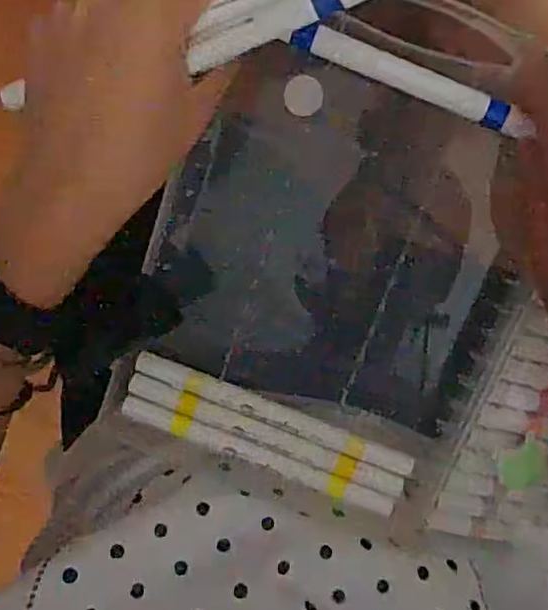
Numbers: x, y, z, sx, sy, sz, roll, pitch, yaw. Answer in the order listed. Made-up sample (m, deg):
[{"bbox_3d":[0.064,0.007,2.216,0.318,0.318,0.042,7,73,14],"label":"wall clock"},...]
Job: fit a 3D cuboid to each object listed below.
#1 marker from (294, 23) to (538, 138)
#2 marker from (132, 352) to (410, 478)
[{"bbox_3d":[0.064,-0.106,0.305,0.114,0.010,0.012,24,91,2],"label":"marker"},{"bbox_3d":[0.001,0.061,0.364,0.161,0.010,0.012,22,89,-4],"label":"marker"}]

